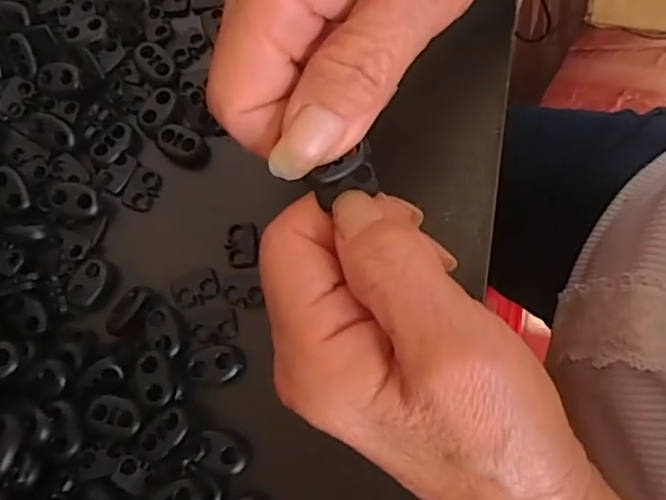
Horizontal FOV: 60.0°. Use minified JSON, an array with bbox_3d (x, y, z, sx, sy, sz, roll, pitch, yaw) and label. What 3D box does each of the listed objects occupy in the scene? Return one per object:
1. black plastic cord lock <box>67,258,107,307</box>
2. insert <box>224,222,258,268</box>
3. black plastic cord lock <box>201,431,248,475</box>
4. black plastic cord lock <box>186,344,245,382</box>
[{"bbox_3d":[-0.098,0.013,0.231,0.011,0.005,0.019,20,78,10],"label":"black plastic cord lock"},{"bbox_3d":[-0.037,-0.002,0.233,0.012,0.004,0.018,-3,75,4],"label":"insert"},{"bbox_3d":[-0.040,0.074,0.210,0.018,0.007,0.012,18,78,10],"label":"black plastic cord lock"},{"bbox_3d":[-0.045,0.043,0.219,0.020,0.007,0.014,-1,75,5],"label":"black plastic cord lock"}]

